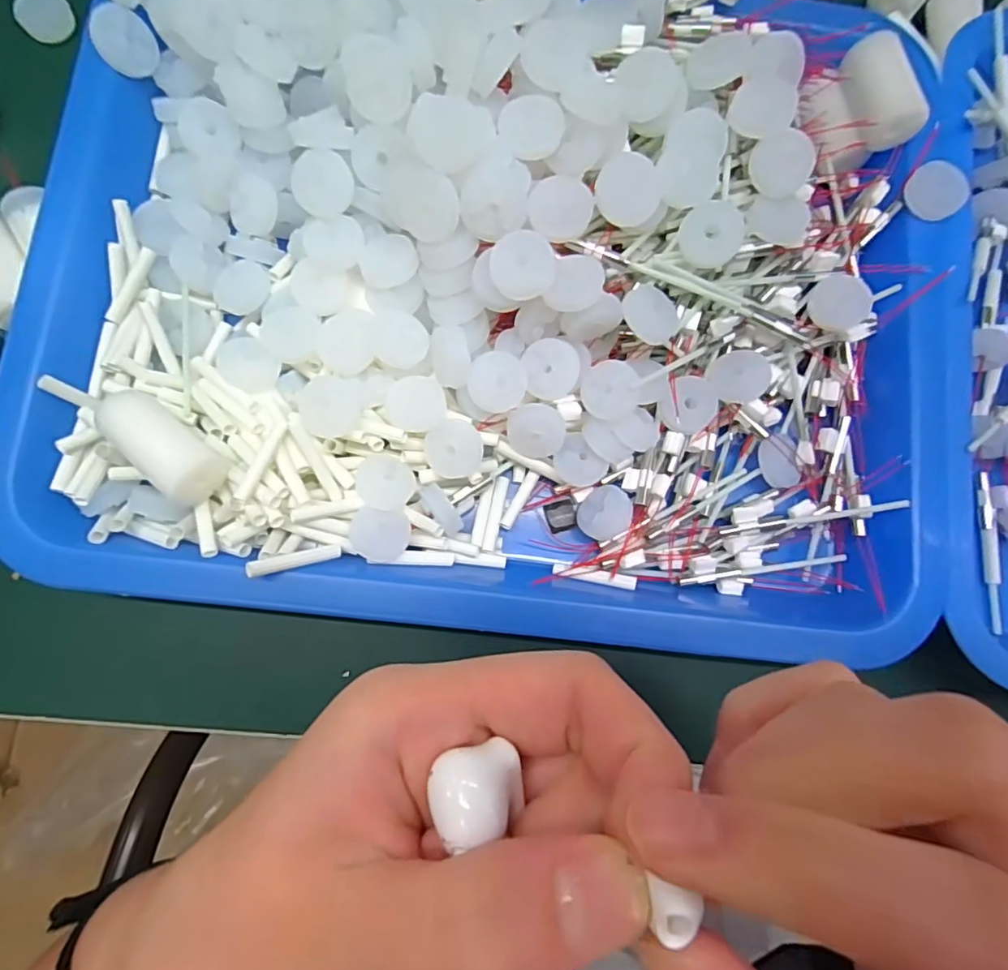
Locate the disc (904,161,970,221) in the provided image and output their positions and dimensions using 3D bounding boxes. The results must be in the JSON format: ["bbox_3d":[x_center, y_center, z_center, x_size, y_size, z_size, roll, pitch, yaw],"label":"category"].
[{"bbox_3d":[0.166,-0.113,0.211,0.020,0.004,0.021,2,97,14],"label":"disc"}]

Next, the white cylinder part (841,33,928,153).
[{"bbox_3d":[0.147,-0.154,0.216,0.018,0.017,0.042,-11,83,-5],"label":"white cylinder part"}]

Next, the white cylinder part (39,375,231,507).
[{"bbox_3d":[-0.122,-0.021,0.181,0.067,0.020,0.020,39,82,2],"label":"white cylinder part"}]

